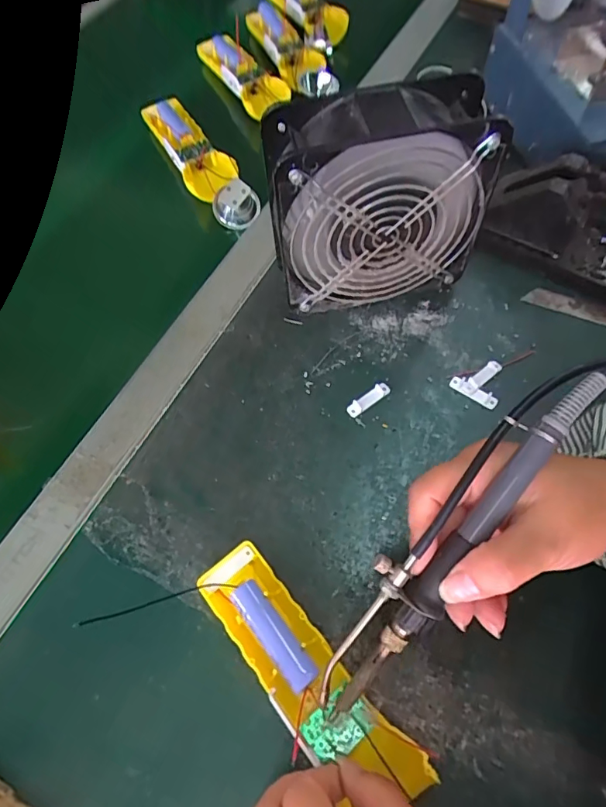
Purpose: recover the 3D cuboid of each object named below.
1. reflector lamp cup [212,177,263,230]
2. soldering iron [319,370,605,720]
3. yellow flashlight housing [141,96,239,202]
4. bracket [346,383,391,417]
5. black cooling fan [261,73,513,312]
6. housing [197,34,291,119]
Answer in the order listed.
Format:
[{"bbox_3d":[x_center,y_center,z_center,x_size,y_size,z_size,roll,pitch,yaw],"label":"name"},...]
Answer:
[{"bbox_3d":[-0.064,-0.188,0.462,0.044,0.034,0.026,-21,52,26],"label":"reflector lamp cup"},{"bbox_3d":[0.066,0.065,0.230,0.034,0.018,0.201,35,93,19],"label":"soldering iron"},{"bbox_3d":[-0.115,-0.262,0.500,0.048,0.028,0.163,-25,64,-10],"label":"yellow flashlight housing"},{"bbox_3d":[0.050,-0.003,0.370,0.038,0.006,0.010,-35,66,-14],"label":"bracket"},{"bbox_3d":[0.052,-0.140,0.359,0.147,0.151,0.058,-12,62,-3],"label":"black cooling fan"},{"bbox_3d":[-0.068,-0.378,0.554,0.045,0.024,0.170,-30,65,-12],"label":"housing"}]

